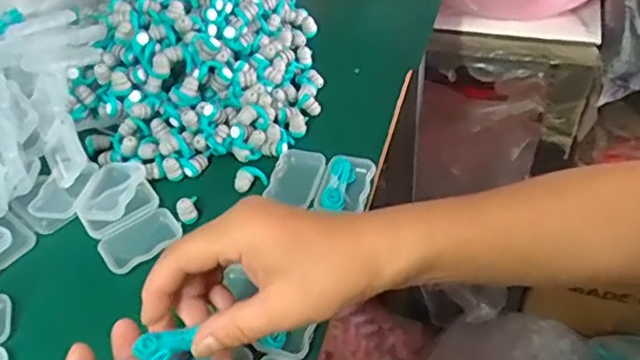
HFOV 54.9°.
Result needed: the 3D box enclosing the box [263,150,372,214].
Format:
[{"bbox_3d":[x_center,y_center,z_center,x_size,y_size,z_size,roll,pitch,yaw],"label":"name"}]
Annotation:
[{"bbox_3d":[0.000,0.000,0.466,0.076,0.013,0.052,11,50,14],"label":"box"}]

